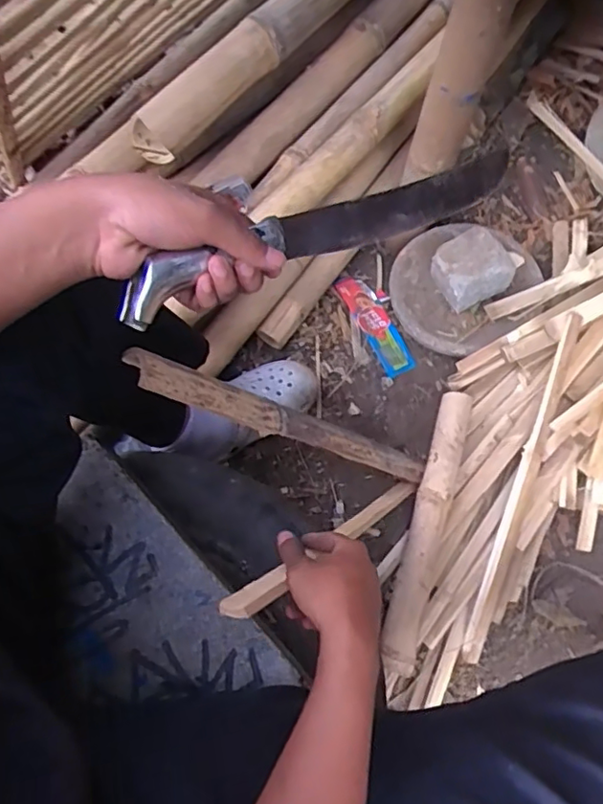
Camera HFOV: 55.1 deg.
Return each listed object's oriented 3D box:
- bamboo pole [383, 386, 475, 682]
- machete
[{"bbox_3d":[0.187,0.182,0.847,0.056,0.063,0.409,16,69,5],"label":"bamboo pole"},{"bbox_3d":[0.039,-0.140,0.455,0.381,0.036,0.034,-27,71,-29],"label":"machete"}]

